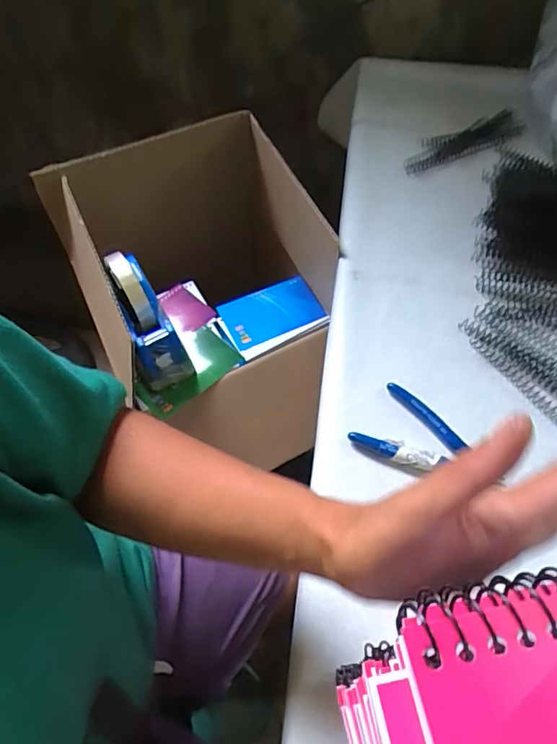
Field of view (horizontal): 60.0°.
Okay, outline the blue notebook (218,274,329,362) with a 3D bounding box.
[{"bbox_3d":[-0.008,-0.074,0.652,0.131,0.014,0.098,-24,59,-14],"label":"blue notebook"}]

